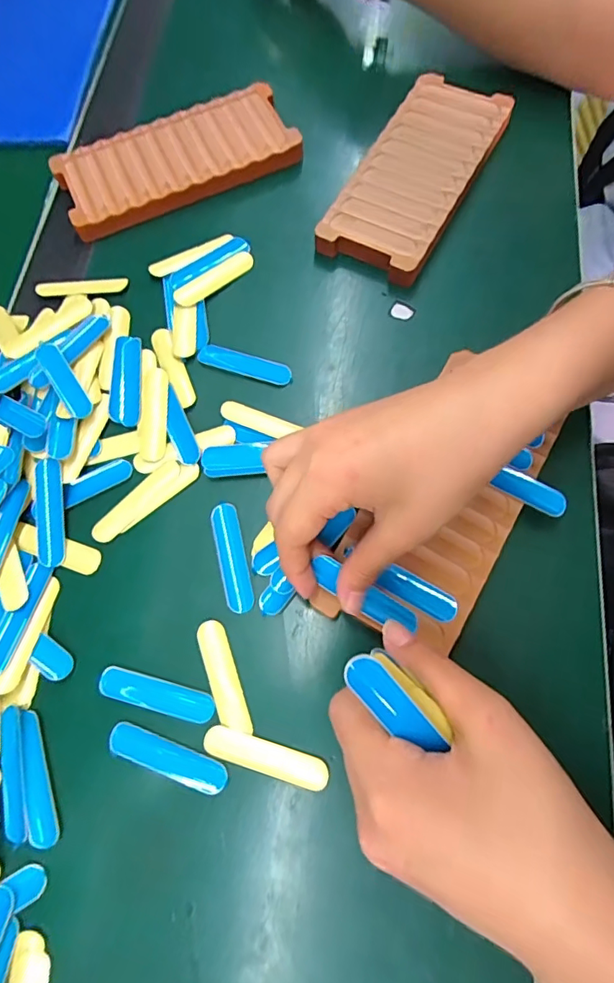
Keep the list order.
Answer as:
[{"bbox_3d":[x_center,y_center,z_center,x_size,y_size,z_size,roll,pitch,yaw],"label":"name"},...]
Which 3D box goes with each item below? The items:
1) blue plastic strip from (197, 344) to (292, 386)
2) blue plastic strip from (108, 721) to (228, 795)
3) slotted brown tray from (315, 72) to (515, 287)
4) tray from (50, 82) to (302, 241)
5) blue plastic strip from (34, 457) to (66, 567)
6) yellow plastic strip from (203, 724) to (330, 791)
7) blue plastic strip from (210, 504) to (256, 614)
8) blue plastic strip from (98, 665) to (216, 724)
[{"bbox_3d":[-0.041,-0.083,0.321,0.062,0.004,0.015,16,74,7],"label":"blue plastic strip"},{"bbox_3d":[-0.070,0.133,0.249,0.062,0.004,0.016,19,75,7],"label":"blue plastic strip"},{"bbox_3d":[0.078,-0.226,0.357,0.076,0.015,0.169,28,76,10],"label":"slotted brown tray"},{"bbox_3d":[-0.098,-0.250,0.373,0.171,0.013,0.081,-24,74,-5],"label":"tray"},{"bbox_3d":[-0.150,0.012,0.290,0.016,0.004,0.062,-7,83,0],"label":"blue plastic strip"},{"bbox_3d":[-0.020,0.132,0.248,0.063,0.004,0.015,15,74,6],"label":"yellow plastic strip"},{"bbox_3d":[-0.043,0.036,0.282,0.016,0.004,0.062,-14,73,-2],"label":"blue plastic strip"},{"bbox_3d":[-0.078,0.106,0.259,0.061,0.004,0.015,14,74,6],"label":"blue plastic strip"}]

